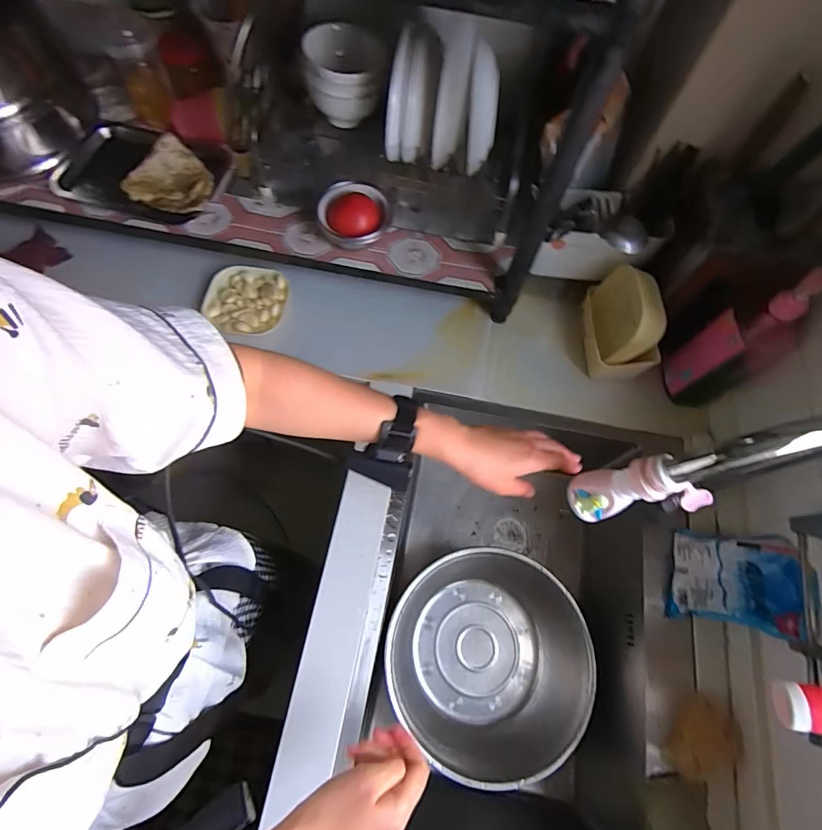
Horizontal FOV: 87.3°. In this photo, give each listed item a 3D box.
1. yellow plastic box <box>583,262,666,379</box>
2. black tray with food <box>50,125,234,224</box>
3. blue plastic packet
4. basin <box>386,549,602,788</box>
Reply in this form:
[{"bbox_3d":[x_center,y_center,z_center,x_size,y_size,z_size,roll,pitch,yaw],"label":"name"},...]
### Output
[{"bbox_3d":[0.336,-0.147,0.689,0.079,0.117,0.148,1,70,-1],"label":"yellow plastic box"},{"bbox_3d":[-0.462,-0.422,0.733,0.283,0.042,0.181,11,70,2],"label":"black tray with food"},{"bbox_3d":[0.419,0.217,0.570,0.021,0.144,0.115,28,65,-36],"label":"blue plastic packet"},{"bbox_3d":[0.124,0.381,0.701,0.281,0.128,0.297,-28,73,-11],"label":"basin"}]

